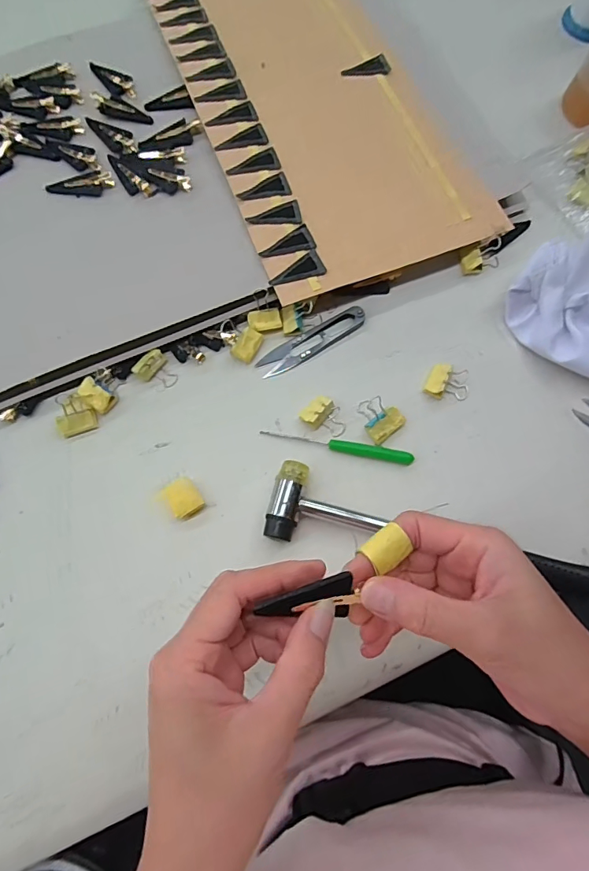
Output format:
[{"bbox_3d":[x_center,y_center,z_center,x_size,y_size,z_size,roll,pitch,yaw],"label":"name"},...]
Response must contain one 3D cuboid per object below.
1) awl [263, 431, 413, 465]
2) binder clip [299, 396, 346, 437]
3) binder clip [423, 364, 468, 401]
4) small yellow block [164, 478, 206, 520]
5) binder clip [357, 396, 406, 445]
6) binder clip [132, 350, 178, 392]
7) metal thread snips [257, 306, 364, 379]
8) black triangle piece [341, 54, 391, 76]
[{"bbox_3d":[0.034,0.008,0.364,0.121,0.008,0.010,10,76,2],"label":"awl"},{"bbox_3d":[0.026,-0.014,0.370,0.035,0.013,0.026,37,79,8],"label":"binder clip"},{"bbox_3d":[0.127,-0.041,0.371,0.035,0.023,0.026,31,78,7],"label":"binder clip"},{"bbox_3d":[-0.084,0.048,0.351,0.023,0.017,0.027,-23,77,-6],"label":"small yellow block"},{"bbox_3d":[0.067,-0.015,0.366,0.031,0.016,0.036,-39,79,-9],"label":"binder clip"},{"bbox_3d":[-0.117,-0.054,0.382,0.028,0.013,0.033,-42,80,-10],"label":"binder clip"},{"bbox_3d":[0.016,-0.082,0.392,0.100,0.007,0.023,-33,79,-8],"label":"metal thread snips"},{"bbox_3d":[0.071,-0.365,0.449,0.047,0.005,0.022,-5,76,-2],"label":"black triangle piece"}]

